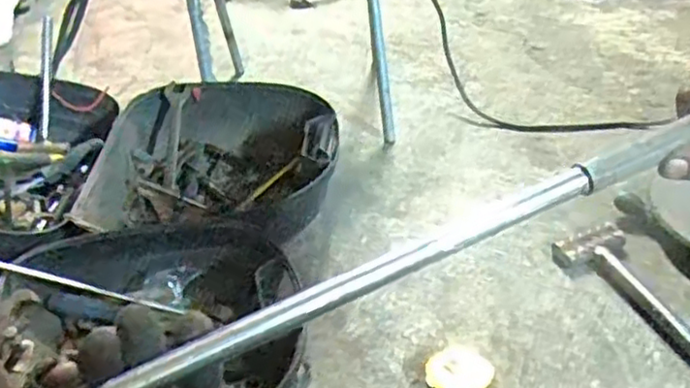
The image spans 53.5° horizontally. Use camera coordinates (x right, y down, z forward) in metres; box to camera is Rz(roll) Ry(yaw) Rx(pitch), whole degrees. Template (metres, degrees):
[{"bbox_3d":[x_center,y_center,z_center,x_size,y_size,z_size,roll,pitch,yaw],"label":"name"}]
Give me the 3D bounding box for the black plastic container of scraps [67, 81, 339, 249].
[{"bbox_3d":[-0.207,-0.024,1.135,0.394,0.136,0.354,1,40,9],"label":"black plastic container of scraps"}]

